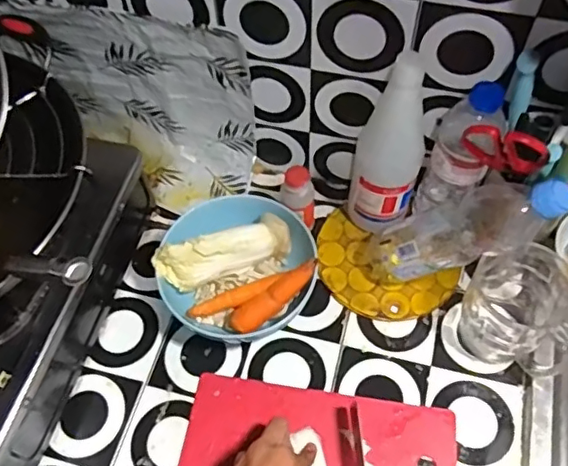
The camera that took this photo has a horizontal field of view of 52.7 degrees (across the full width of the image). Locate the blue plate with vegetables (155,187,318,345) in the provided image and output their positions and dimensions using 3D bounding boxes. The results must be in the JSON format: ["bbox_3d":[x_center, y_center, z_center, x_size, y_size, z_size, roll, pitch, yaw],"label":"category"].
[{"bbox_3d":[-0.048,0.041,0.643,0.162,0.090,0.152,-1,58,2],"label":"blue plate with vegetables"}]

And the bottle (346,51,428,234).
[{"bbox_3d":[0.113,-0.086,0.618,0.069,0.239,0.076,11,59,9],"label":"bottle"}]

